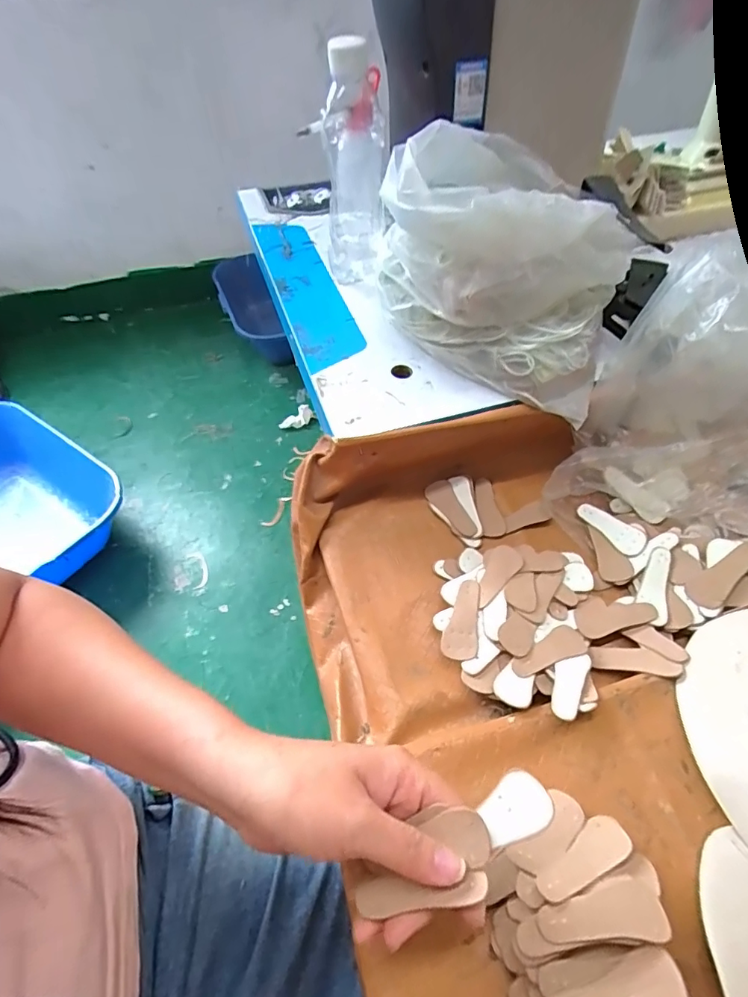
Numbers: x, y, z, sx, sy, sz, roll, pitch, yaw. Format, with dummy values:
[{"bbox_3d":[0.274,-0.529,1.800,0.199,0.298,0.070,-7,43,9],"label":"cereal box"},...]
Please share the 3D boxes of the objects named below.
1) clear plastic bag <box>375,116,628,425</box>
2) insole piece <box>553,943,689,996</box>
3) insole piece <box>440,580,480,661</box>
[{"bbox_3d":[0.121,-0.209,0.412,0.196,0.135,0.195,25,57,18],"label":"clear plastic bag"},{"bbox_3d":[0.107,0.221,0.218,0.060,0.004,0.022,-17,21,0],"label":"insole piece"},{"bbox_3d":[0.063,0.086,0.354,0.025,0.006,0.060,2,55,11],"label":"insole piece"}]

